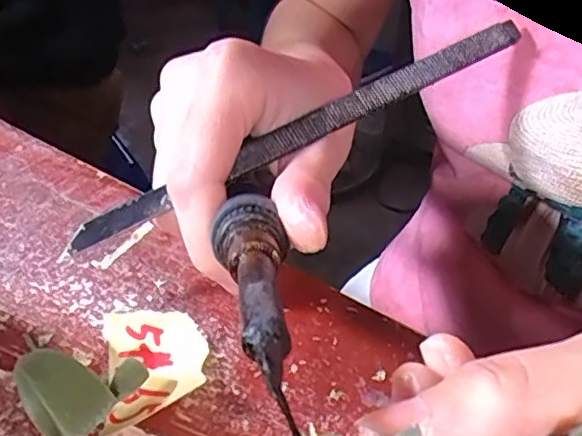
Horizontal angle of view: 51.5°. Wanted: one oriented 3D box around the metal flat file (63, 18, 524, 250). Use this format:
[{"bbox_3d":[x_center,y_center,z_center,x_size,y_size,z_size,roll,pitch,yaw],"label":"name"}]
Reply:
[{"bbox_3d":[0.005,-0.029,0.196,0.162,0.008,0.006,-27,44,-8],"label":"metal flat file"}]

